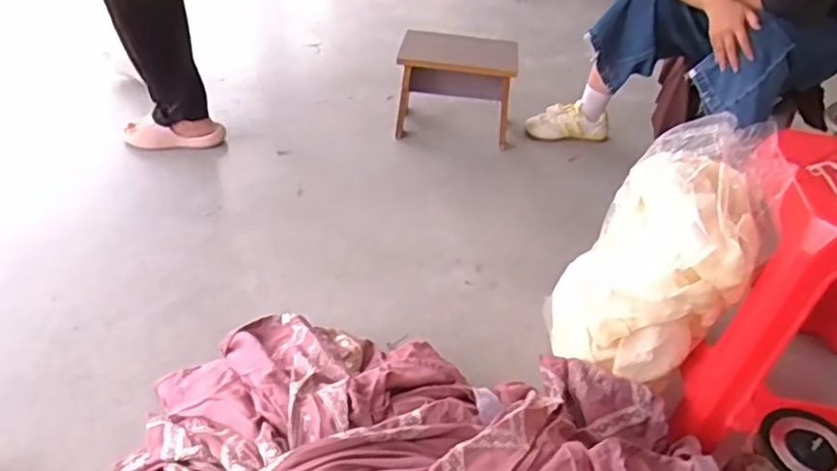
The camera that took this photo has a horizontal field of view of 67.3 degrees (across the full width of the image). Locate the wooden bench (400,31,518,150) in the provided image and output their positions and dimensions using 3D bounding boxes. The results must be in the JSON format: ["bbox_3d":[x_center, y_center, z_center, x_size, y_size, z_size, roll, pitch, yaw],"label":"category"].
[{"bbox_3d":[0.105,-0.403,1.680,0.303,0.239,0.216,10,38,5],"label":"wooden bench"}]

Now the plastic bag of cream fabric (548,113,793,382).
[{"bbox_3d":[0.352,0.031,0.924,0.234,0.368,0.207,11,38,6],"label":"plastic bag of cream fabric"}]

